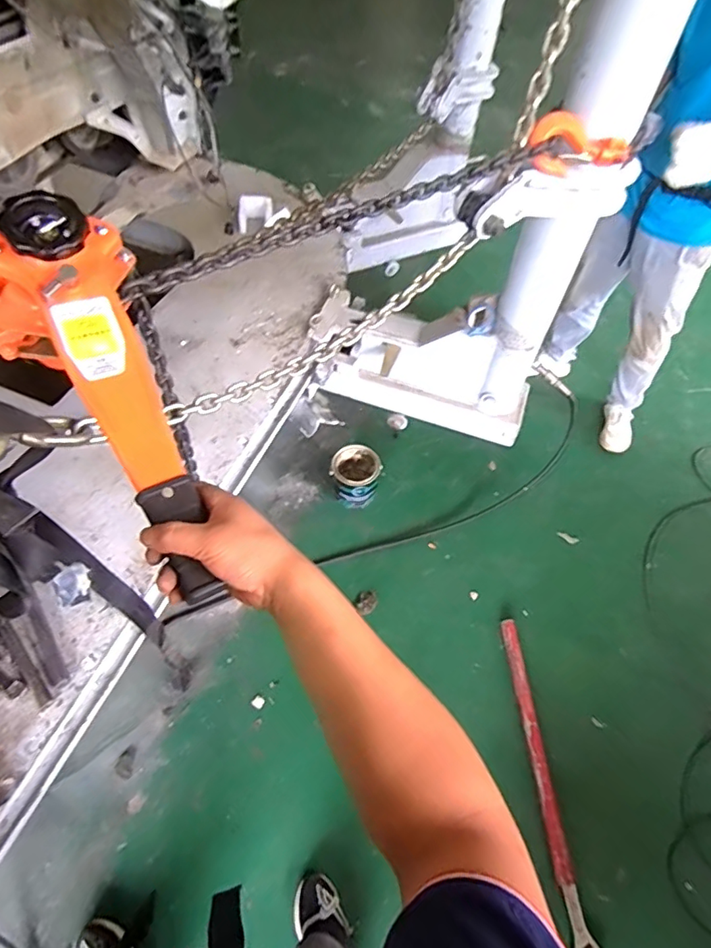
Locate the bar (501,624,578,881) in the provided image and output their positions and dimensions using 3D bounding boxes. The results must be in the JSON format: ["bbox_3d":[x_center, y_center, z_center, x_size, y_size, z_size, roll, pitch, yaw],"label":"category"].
[{"bbox_3d":[0.478,0.703,1.402,0.047,0.030,0.624,-2,56,-3],"label":"bar"}]

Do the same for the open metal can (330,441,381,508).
[{"bbox_3d":[-0.001,0.009,1.804,0.167,0.135,0.180,10,56,5],"label":"open metal can"}]

